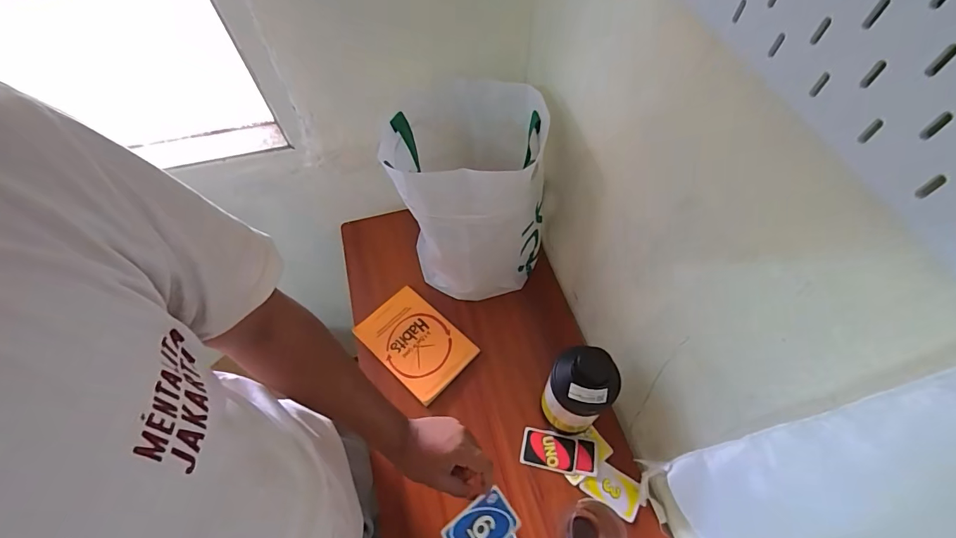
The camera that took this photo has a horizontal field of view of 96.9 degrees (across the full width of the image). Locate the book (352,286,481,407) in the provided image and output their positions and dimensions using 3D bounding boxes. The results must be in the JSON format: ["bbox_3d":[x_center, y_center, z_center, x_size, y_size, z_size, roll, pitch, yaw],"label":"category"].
[{"bbox_3d":[-0.113,0.132,0.771,0.195,0.014,0.133,39,68,22],"label":"book"}]

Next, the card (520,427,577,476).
[{"bbox_3d":[0.114,0.291,0.679,0.086,0.005,0.057,9,58,8],"label":"card"}]

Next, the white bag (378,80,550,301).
[{"bbox_3d":[-0.007,-0.115,0.728,0.225,0.319,0.215,0,60,2],"label":"white bag"}]

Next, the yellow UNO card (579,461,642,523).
[{"bbox_3d":[0.206,0.335,0.645,0.083,0.008,0.057,29,65,18],"label":"yellow UNO card"}]

